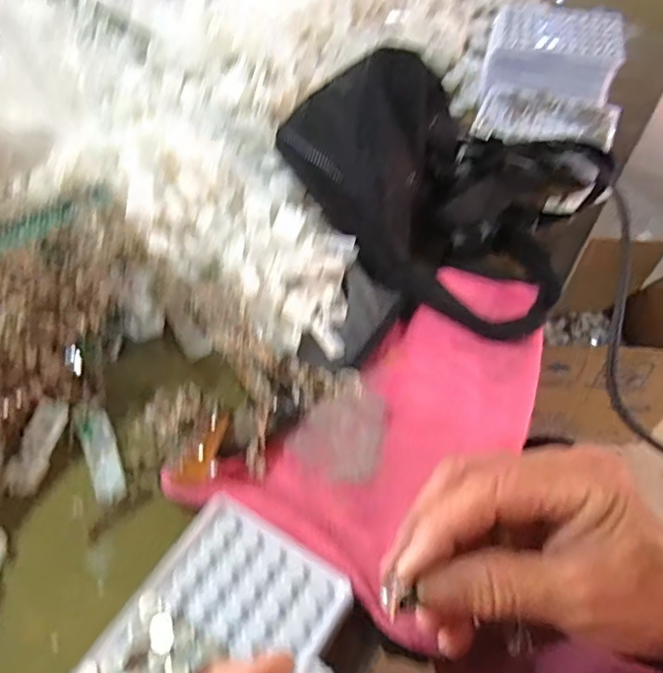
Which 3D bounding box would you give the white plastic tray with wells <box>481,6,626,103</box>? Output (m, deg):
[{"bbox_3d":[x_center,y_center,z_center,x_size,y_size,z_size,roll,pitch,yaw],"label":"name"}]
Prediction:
[{"bbox_3d":[0.231,-0.300,0.611,0.131,0.055,0.101,9,53,7],"label":"white plastic tray with wells"}]

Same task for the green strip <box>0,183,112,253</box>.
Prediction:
[{"bbox_3d":[-0.189,-0.080,0.388,0.017,0.010,0.114,23,37,9],"label":"green strip"}]

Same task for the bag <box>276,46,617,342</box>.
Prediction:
[{"bbox_3d":[0.083,-0.146,0.473,0.268,0.085,0.229,23,56,16],"label":"bag"}]

